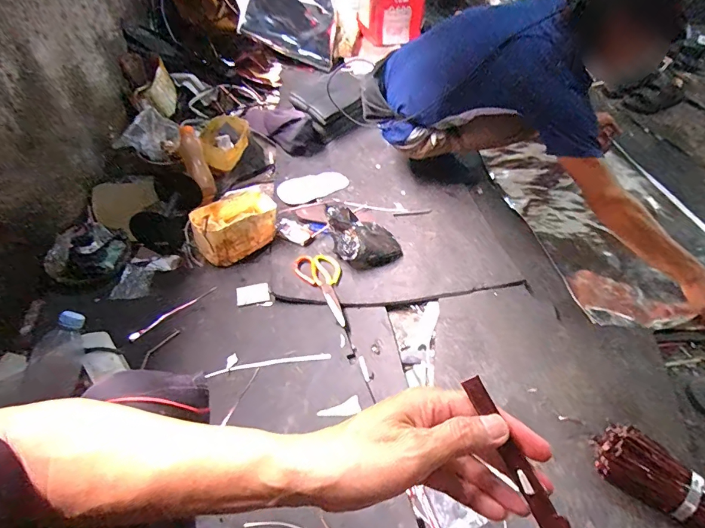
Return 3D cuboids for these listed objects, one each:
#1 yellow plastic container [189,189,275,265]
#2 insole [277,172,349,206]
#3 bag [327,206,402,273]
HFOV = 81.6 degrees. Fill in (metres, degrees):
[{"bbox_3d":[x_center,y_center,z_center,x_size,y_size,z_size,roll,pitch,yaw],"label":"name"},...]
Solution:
[{"bbox_3d":[-0.296,-0.099,1.010,0.198,0.094,0.137,-28,54,-23],"label":"yellow plastic container"},{"bbox_3d":[-0.118,-0.236,1.262,0.236,0.015,0.113,-22,61,-30],"label":"insole"},{"bbox_3d":[0.035,-0.074,1.059,0.170,0.083,0.159,-12,50,-10],"label":"bag"}]

